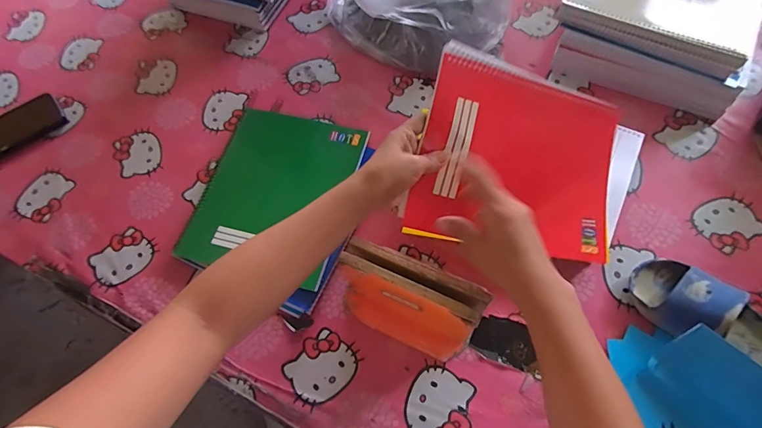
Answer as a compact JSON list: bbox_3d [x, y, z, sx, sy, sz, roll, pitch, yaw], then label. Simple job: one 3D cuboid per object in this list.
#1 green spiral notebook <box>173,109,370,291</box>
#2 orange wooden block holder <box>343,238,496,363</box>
[{"bbox_3d":[-0.147,-0.035,0.584,0.202,0.011,0.245,13,66,9],"label":"green spiral notebook"},{"bbox_3d":[0.029,0.100,0.465,0.153,0.117,0.064,21,67,14],"label":"orange wooden block holder"}]

